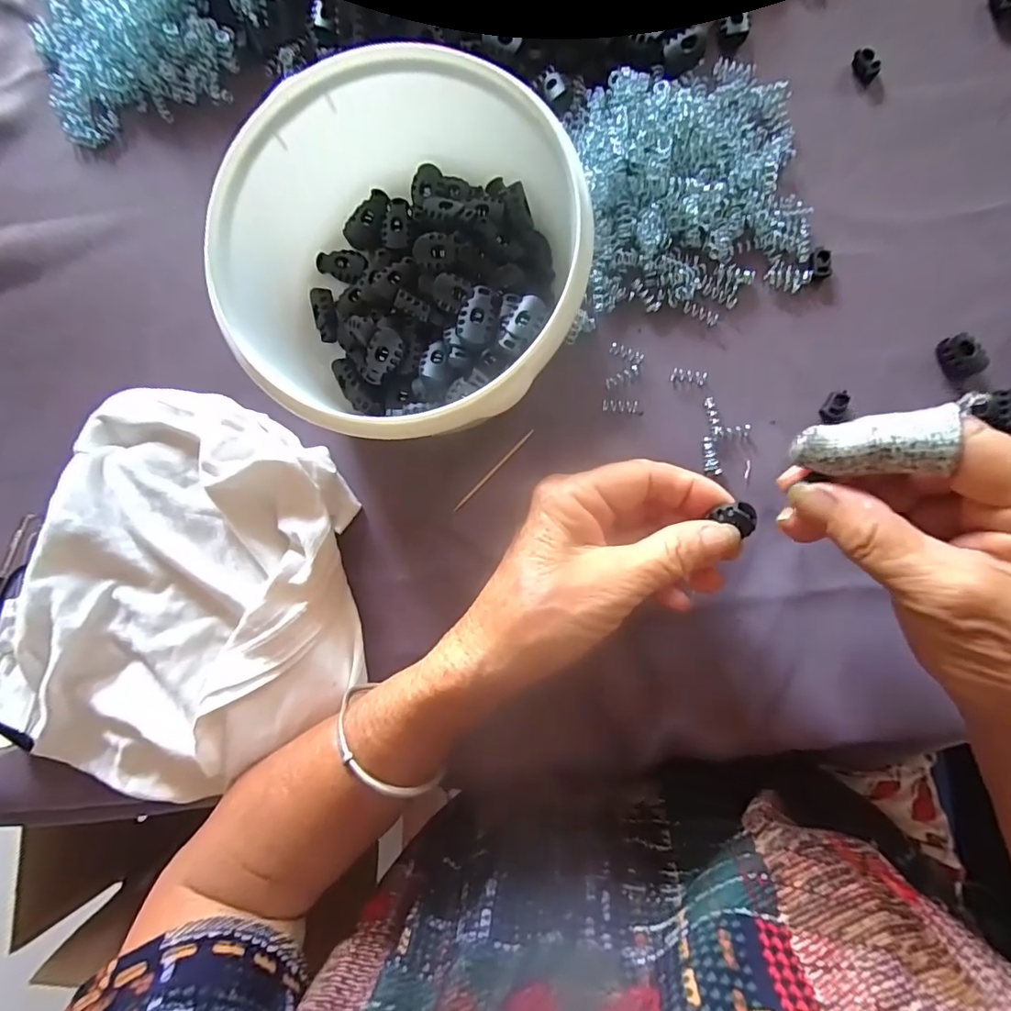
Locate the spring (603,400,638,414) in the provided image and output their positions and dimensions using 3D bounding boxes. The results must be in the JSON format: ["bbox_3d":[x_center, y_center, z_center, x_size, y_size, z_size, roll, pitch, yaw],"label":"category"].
[{"bbox_3d":[0.062,-0.053,0.273,0.018,0.004,0.006,3,87,5],"label":"spring"}]

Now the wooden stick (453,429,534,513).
[{"bbox_3d":[-0.006,-0.019,0.280,0.004,0.005,0.061,45,92,6],"label":"wooden stick"}]

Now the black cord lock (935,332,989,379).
[{"bbox_3d":[0.229,-0.075,0.256,0.018,0.011,0.021,-15,86,4],"label":"black cord lock"}]

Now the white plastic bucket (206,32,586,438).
[{"bbox_3d":[-0.043,-0.112,0.245,0.156,0.074,0.145,0,87,5],"label":"white plastic bucket"}]

